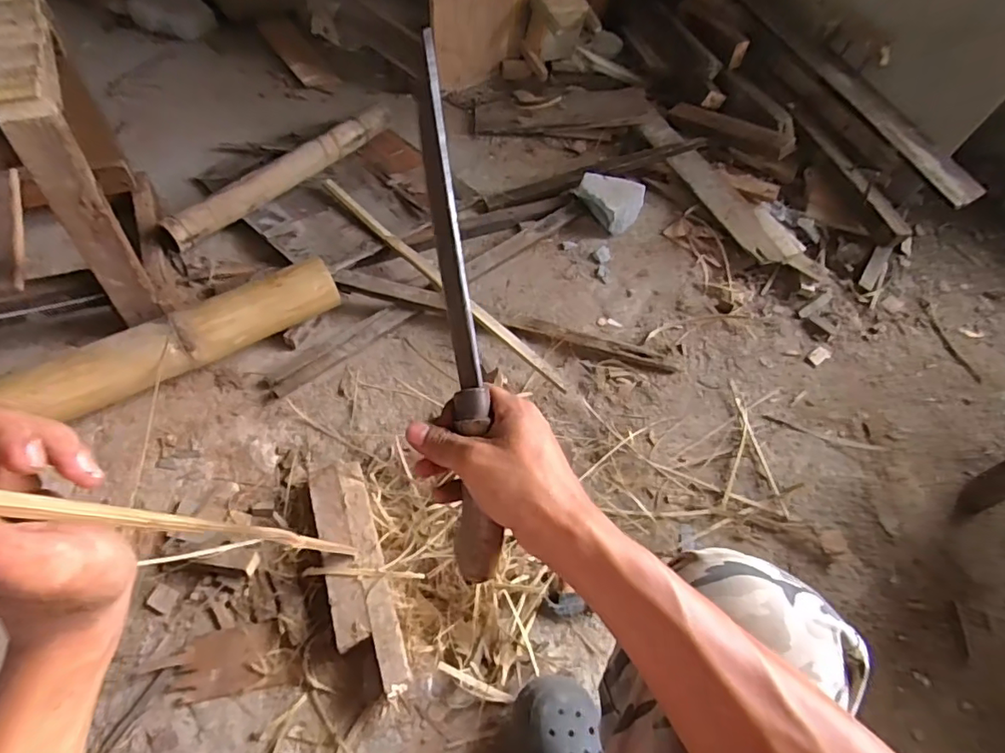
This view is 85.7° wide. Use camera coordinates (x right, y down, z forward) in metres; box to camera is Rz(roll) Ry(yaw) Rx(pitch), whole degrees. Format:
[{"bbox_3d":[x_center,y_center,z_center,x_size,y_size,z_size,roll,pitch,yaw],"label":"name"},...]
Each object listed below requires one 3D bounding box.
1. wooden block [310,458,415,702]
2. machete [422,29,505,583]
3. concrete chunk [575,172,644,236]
[{"bbox_3d":[-0.200,0.270,0.749,0.081,0.055,0.318,-14,58,-13],"label":"wooden block"},{"bbox_3d":[-0.031,-0.039,0.360,0.029,0.029,0.353,-6,93,-7],"label":"machete"},{"bbox_3d":[0.223,-0.367,1.140,0.131,0.078,0.124,2,56,-3],"label":"concrete chunk"}]

